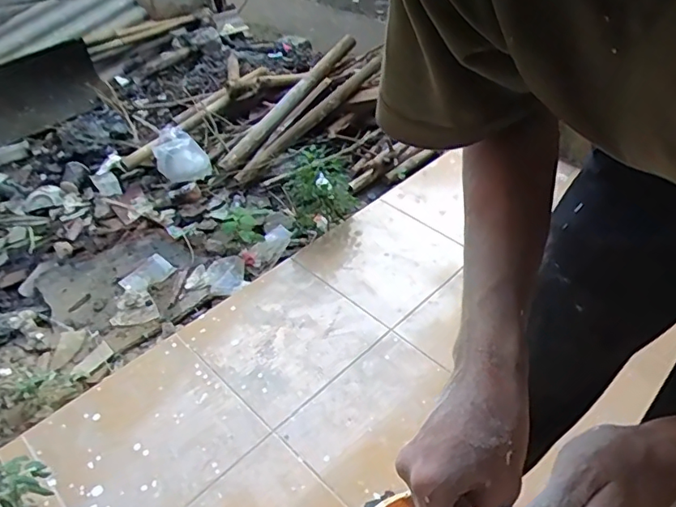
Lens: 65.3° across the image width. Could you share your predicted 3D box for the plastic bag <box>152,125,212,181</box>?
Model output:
[{"bbox_3d":[-0.537,-0.345,1.813,0.171,0.121,0.171,-14,45,-13],"label":"plastic bag"}]

